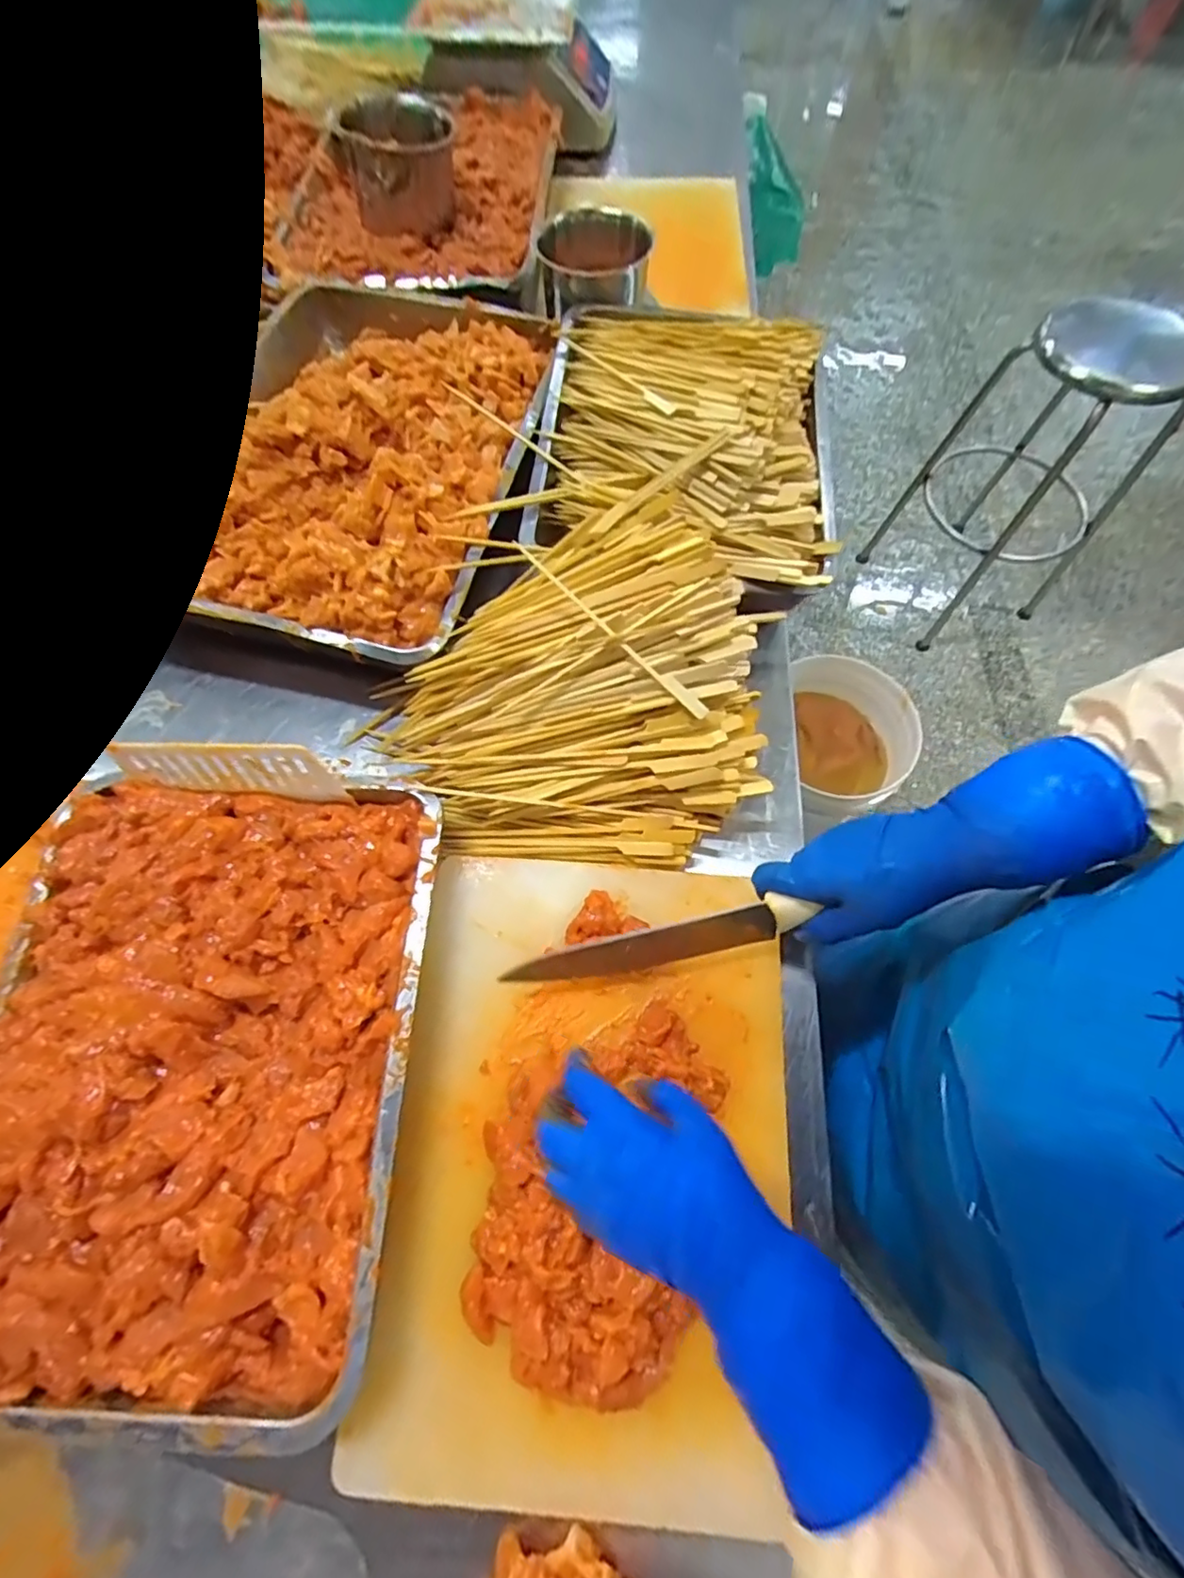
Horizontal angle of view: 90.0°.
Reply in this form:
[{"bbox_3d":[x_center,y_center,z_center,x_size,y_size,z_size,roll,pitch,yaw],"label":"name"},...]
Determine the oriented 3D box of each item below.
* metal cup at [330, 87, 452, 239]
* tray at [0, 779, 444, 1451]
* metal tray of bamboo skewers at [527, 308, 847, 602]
[{"bbox_3d":[-0.246,-0.807,0.761,0.127,0.100,0.127,-3,67,0],"label":"metal cup"},{"bbox_3d":[-0.262,0.178,0.406,0.282,0.066,0.367,1,67,2],"label":"tray"},{"bbox_3d":[0.089,-0.361,0.585,0.281,0.064,0.382,5,67,3],"label":"metal tray of bamboo skewers"}]

